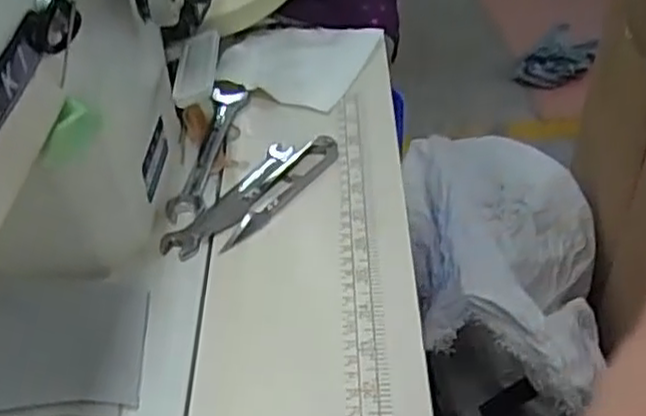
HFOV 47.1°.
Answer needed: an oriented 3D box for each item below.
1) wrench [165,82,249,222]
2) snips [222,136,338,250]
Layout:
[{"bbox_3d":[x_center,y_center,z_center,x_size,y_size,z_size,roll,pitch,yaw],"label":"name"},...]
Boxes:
[{"bbox_3d":[-0.080,-0.043,0.514,0.026,0.015,0.135,5,42,9],"label":"wrench"},{"bbox_3d":[-0.029,-0.013,0.483,0.025,0.017,0.106,26,49,29],"label":"snips"}]

